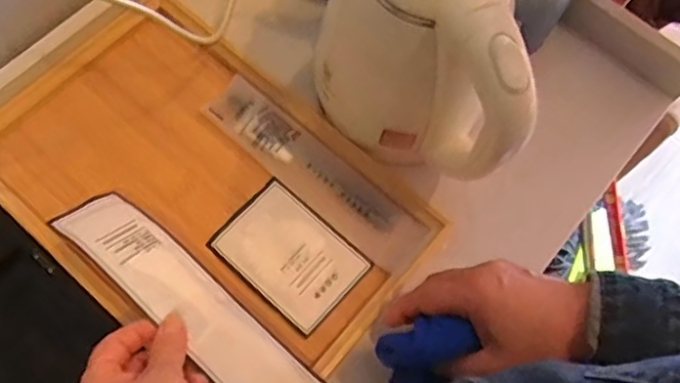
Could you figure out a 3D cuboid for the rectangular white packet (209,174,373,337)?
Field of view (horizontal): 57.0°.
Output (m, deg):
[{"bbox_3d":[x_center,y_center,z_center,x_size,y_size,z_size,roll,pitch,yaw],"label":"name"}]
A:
[{"bbox_3d":[-0.039,0.048,0.486,0.106,0.008,0.076,40,71,13],"label":"rectangular white packet"}]

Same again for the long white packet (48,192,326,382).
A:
[{"bbox_3d":[-0.100,0.078,0.428,0.216,0.007,0.056,42,45,10],"label":"long white packet"}]

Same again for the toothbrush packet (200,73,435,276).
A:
[{"bbox_3d":[-0.021,-0.016,0.506,0.207,0.013,0.047,39,71,12],"label":"toothbrush packet"}]

